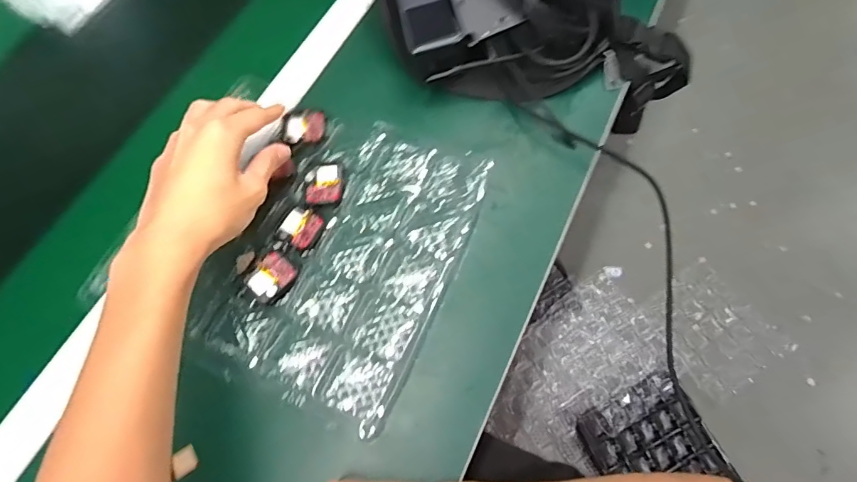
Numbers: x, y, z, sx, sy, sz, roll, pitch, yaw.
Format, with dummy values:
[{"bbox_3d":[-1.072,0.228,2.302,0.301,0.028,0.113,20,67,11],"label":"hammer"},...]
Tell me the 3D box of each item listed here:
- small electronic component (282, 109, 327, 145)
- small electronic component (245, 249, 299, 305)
[{"bbox_3d":[-0.121,-0.111,0.450,0.043,0.008,0.036,-13,67,-3],"label":"small electronic component"},{"bbox_3d":[-0.134,0.031,0.397,0.041,0.005,0.037,-42,72,-14],"label":"small electronic component"}]

